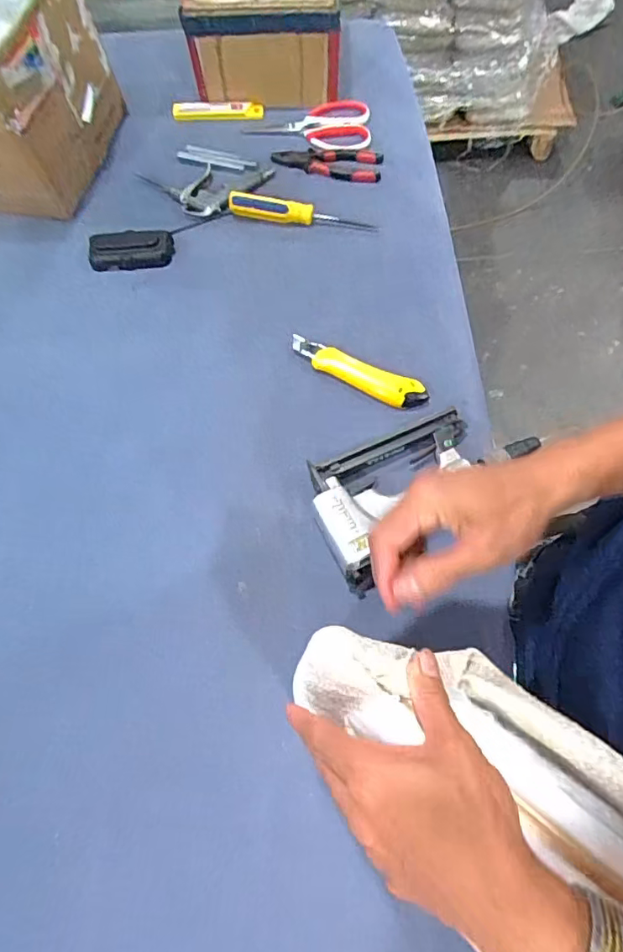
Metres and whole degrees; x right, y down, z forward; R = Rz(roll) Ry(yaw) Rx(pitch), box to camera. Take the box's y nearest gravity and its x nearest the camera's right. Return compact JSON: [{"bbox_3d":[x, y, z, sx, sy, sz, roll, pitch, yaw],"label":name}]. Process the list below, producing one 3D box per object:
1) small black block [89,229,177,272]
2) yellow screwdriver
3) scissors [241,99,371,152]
[{"bbox_3d":[-0.239,-0.297,0.705,0.109,0.014,0.055,-7,67,0],"label":"small black block"},{"bbox_3d":[-0.015,-0.353,0.721,0.194,0.030,0.024,10,68,7],"label":"yellow screwdriver"},{"bbox_3d":[-0.004,-0.509,0.787,0.182,0.019,0.092,-8,67,0],"label":"scissors"}]

